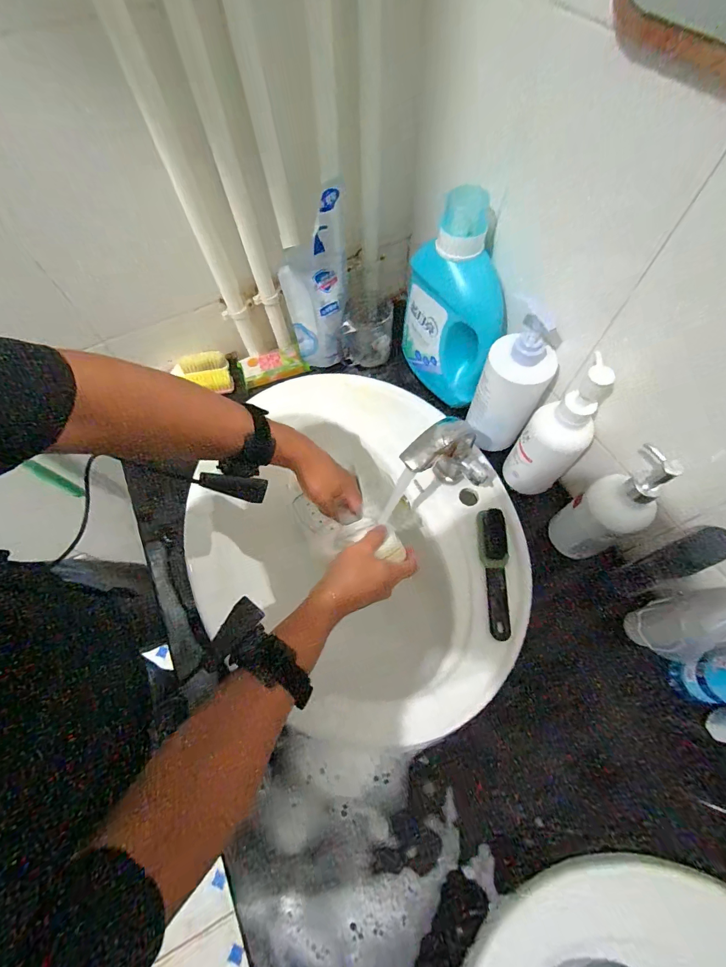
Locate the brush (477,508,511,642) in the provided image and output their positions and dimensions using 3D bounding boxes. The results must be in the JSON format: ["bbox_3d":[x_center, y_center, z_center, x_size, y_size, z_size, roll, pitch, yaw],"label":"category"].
[{"bbox_3d":[0.174,0.114,0.497,0.034,0.019,0.164,0,65,3],"label":"brush"}]

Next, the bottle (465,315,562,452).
[{"bbox_3d":[0.191,-0.118,0.511,0.082,0.180,0.064,30,70,16],"label":"bottle"}]

